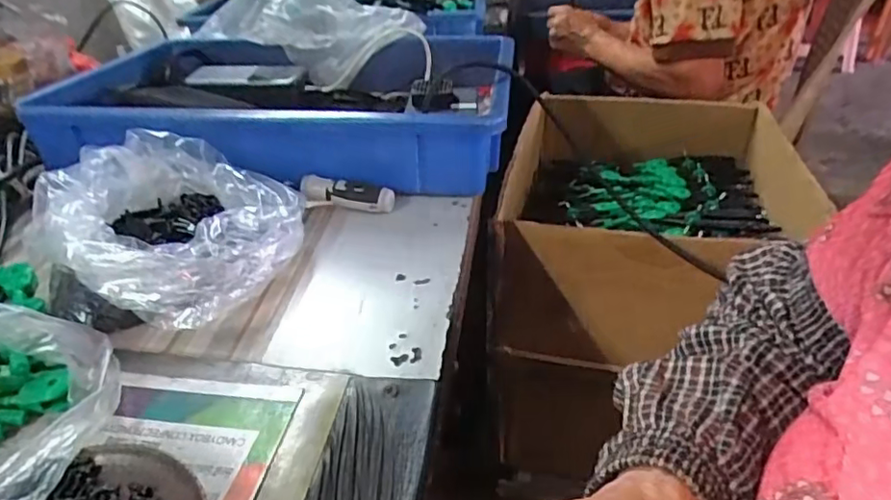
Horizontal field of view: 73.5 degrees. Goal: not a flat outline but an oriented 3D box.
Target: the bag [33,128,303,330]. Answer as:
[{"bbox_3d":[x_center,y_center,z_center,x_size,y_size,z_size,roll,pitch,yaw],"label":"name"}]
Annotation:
[{"bbox_3d":[-0.192,-0.027,0.425,0.154,0.067,0.187,-22,36,-28],"label":"bag"}]

